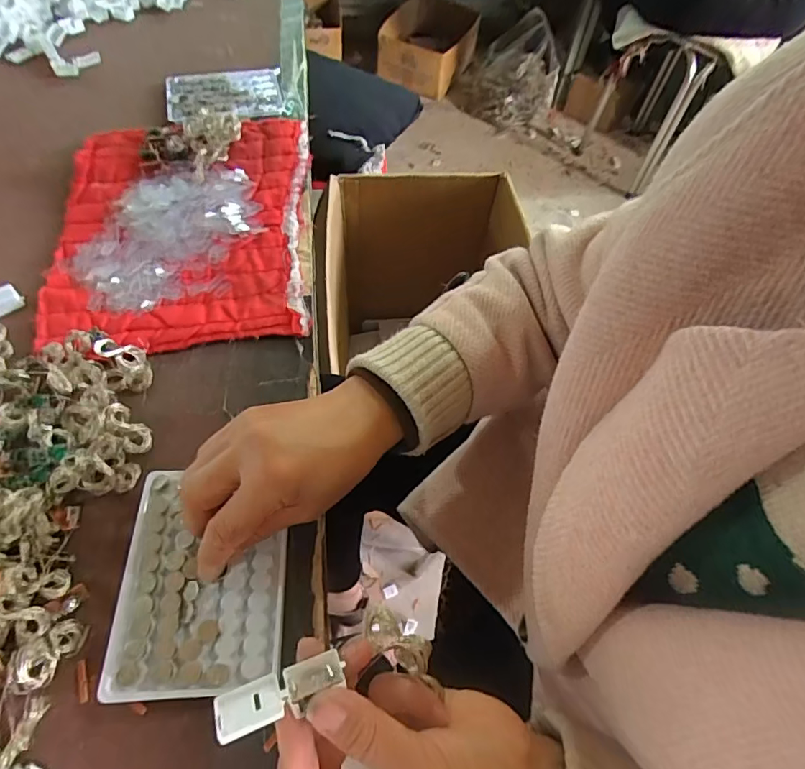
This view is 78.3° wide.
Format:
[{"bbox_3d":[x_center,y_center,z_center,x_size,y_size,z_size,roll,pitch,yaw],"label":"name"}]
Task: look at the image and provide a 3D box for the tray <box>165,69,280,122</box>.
[{"bbox_3d":[-0.211,-0.349,0.588,0.132,0.008,0.105,-14,60,-13],"label":"tray"}]

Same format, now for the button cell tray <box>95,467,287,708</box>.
[{"bbox_3d":[-0.121,0.116,0.301,0.093,0.013,0.126,-2,58,-3],"label":"button cell tray"}]

